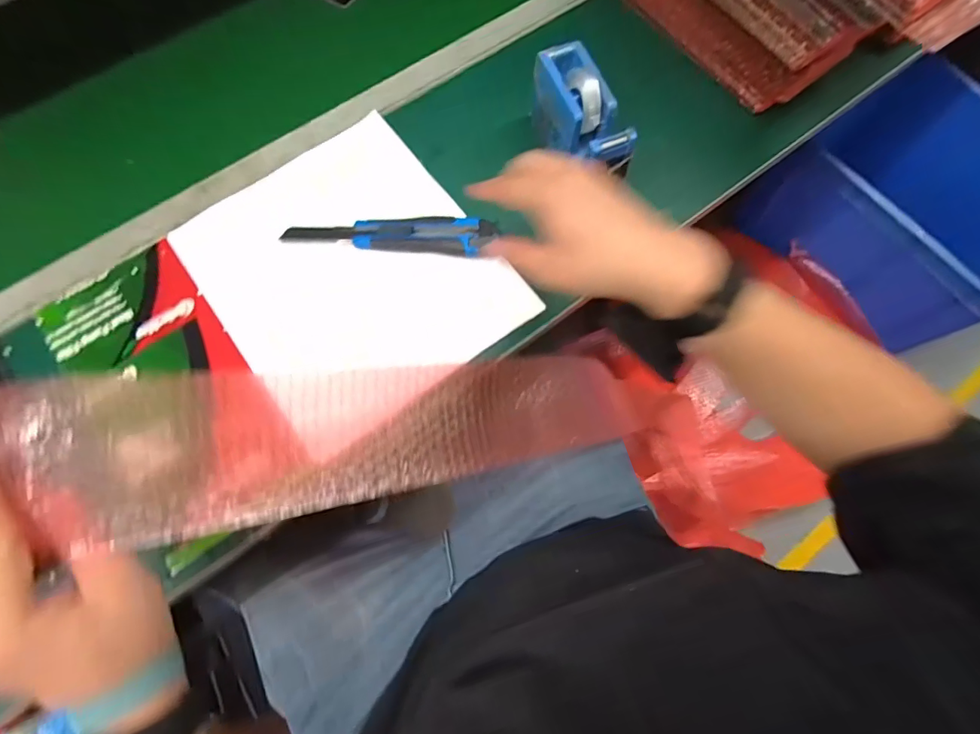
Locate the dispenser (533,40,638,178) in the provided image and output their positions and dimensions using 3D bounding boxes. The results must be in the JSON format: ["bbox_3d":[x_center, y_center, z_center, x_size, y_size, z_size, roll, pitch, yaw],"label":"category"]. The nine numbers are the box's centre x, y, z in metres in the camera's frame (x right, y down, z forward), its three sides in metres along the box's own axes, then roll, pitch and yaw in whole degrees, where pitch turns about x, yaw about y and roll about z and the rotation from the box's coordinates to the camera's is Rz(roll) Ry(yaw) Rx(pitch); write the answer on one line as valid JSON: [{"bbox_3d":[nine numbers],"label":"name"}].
[{"bbox_3d":[0.086,-0.237,0.458,0.048,0.076,0.129,-20,73,-7],"label":"dispenser"}]

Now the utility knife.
[{"bbox_3d":[-0.097,-0.133,0.460,0.203,0.015,0.041,6,72,2],"label":"utility knife"}]

